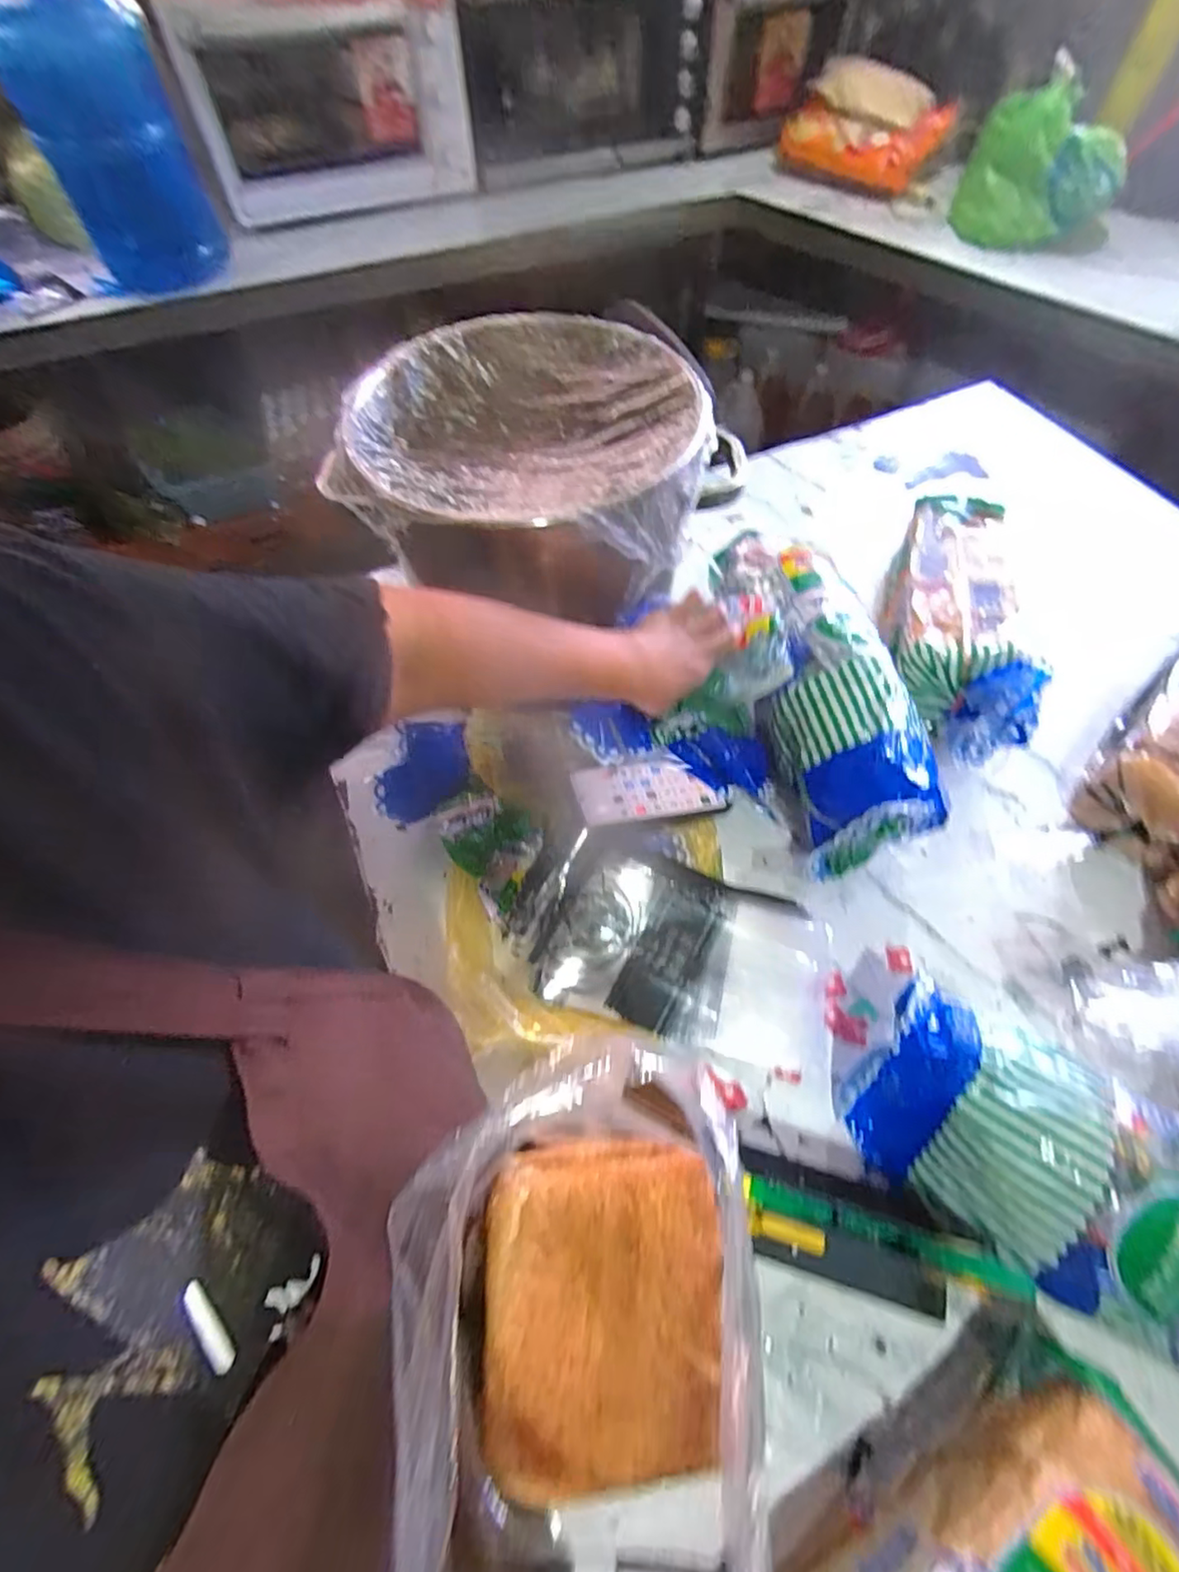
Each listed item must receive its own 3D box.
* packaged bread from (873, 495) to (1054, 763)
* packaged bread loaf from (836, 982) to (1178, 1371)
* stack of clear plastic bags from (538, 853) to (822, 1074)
[{"bbox_3d":[0.402,-0.185,0.702,0.116,0.100,0.359,9,61,6],"label":"packaged bread"},{"bbox_3d":[0.364,0.293,0.425,0.362,0.135,0.146,27,65,16],"label":"packaged bread loaf"},{"bbox_3d":[0.089,0.154,0.568,0.250,0.014,0.146,16,72,2],"label":"stack of clear plastic bags"}]

